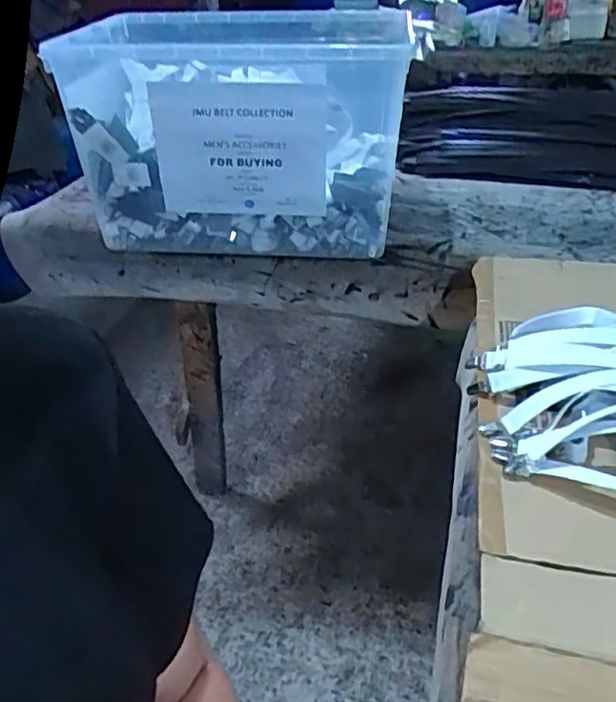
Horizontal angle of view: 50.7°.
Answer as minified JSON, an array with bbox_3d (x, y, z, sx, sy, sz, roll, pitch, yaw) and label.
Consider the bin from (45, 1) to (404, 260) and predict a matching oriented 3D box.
[{"bbox_3d":[-0.098,-0.390,1.171,0.507,0.350,0.366,3,34,10],"label":"bin"}]

